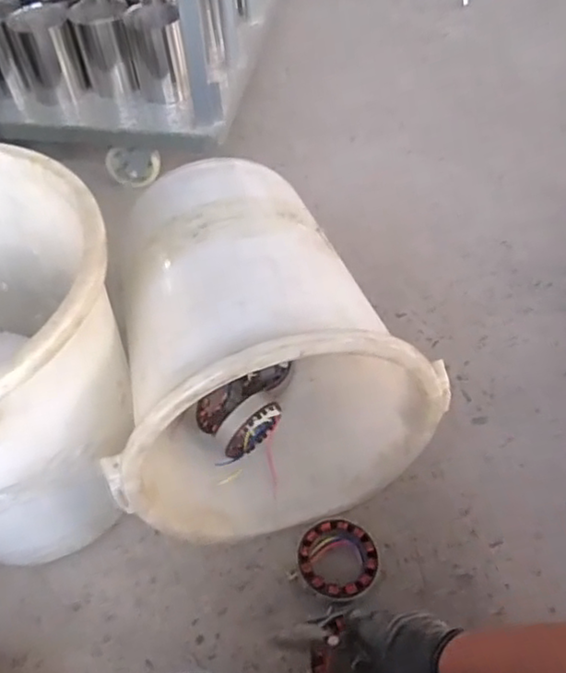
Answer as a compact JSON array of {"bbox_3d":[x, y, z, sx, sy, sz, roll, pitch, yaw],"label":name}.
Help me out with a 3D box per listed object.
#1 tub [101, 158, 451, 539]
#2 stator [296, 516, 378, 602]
[{"bbox_3d":[-0.068,-0.007,0.952,0.425,0.413,0.502,-17,54,-11],"label":"tub"},{"bbox_3d":[0.080,0.318,0.914,0.113,0.038,0.112,-1,53,1],"label":"stator"}]

